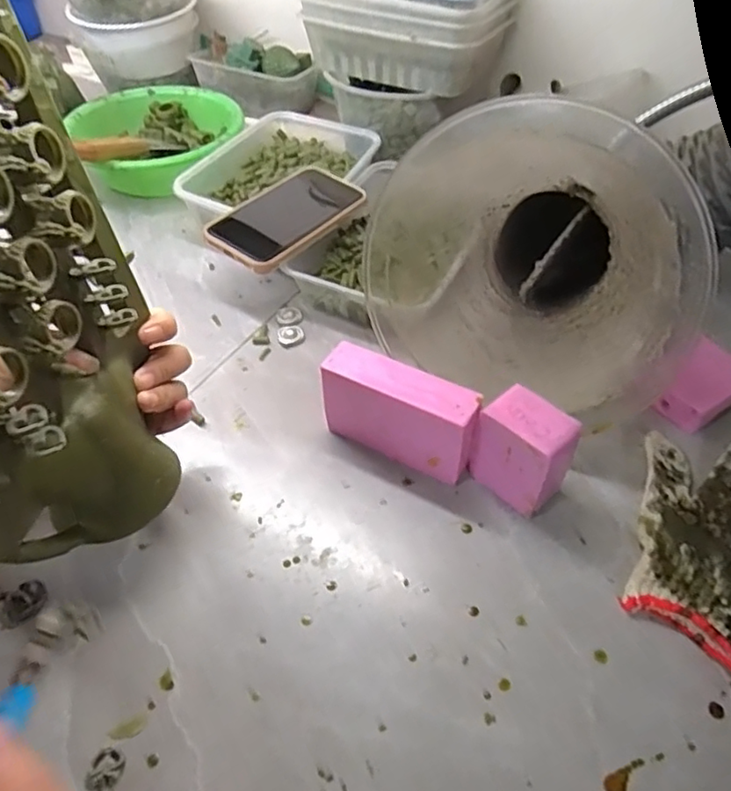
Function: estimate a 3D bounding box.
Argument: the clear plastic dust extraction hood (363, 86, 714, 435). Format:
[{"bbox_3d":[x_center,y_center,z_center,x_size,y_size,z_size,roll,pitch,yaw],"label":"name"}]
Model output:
[{"bbox_3d":[0.120,-0.082,0.427,0.213,0.185,0.130,30,54,25],"label":"clear plastic dust extraction hood"}]

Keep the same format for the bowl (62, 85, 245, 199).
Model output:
[{"bbox_3d":[-0.241,-0.292,0.704,0.197,0.062,0.206,0,47,0],"label":"bowl"}]

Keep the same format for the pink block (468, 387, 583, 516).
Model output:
[{"bbox_3d":[0.102,0.038,0.394,0.043,0.069,0.055,-36,56,-28],"label":"pink block"}]

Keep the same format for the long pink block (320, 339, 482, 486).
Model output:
[{"bbox_3d":[0.024,0.014,0.419,0.106,0.070,0.033,22,51,19],"label":"long pink block"}]

